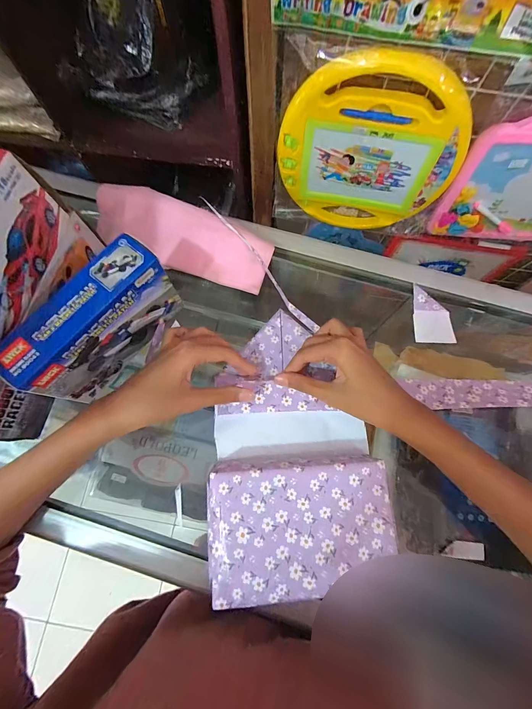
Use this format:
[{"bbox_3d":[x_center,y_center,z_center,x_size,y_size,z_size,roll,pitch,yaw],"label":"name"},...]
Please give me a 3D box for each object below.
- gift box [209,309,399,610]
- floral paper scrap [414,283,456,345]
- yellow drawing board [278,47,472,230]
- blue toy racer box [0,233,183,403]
[{"bbox_3d":[0.026,0.079,0.289,0.148,0.064,0.241,-2,76,-2],"label":"gift box"},{"bbox_3d":[0.191,-0.047,0.339,0.041,0.004,0.068,2,80,7],"label":"floral paper scrap"},{"bbox_3d":[0.160,-0.316,0.486,0.272,0.262,0.028,13,76,2],"label":"yellow drawing board"},{"bbox_3d":[-0.150,-0.026,0.279,0.050,0.092,0.145,42,79,9],"label":"blue toy racer box"}]

